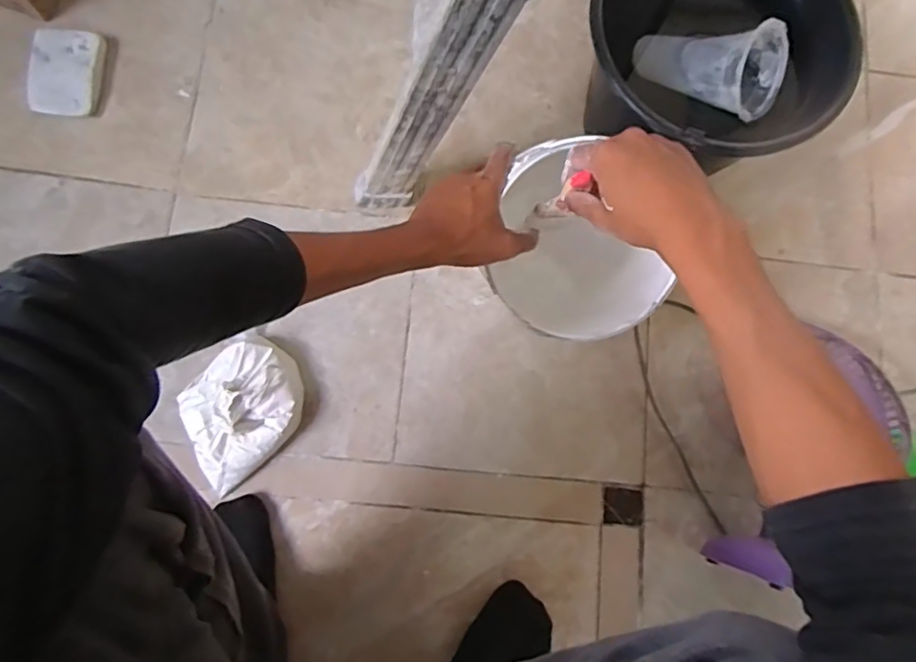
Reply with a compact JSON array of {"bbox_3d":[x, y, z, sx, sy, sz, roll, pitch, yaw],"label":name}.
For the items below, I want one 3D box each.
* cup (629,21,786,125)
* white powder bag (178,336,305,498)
[{"bbox_3d":[0.278,-0.289,0.642,0.092,0.145,0.090,-15,118,-29],"label":"cup"},{"bbox_3d":[-0.245,0.086,0.642,0.115,0.054,0.150,45,79,5],"label":"white powder bag"}]

